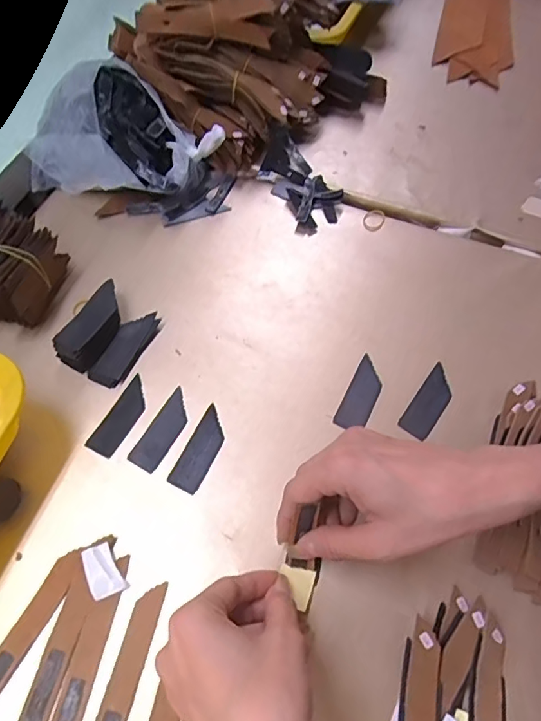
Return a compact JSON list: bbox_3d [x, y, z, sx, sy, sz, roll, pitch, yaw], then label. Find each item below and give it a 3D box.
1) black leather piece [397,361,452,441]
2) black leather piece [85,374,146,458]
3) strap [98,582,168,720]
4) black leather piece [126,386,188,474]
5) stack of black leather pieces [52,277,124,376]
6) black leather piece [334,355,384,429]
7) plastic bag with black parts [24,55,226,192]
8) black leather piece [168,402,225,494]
[{"bbox_3d":[0.123,0.031,0.375,0.023,0.004,0.062,36,69,10],"label":"black leather piece"},{"bbox_3d":[-0.113,0.042,0.372,0.023,0.004,0.063,25,64,12],"label":"black leather piece"},{"bbox_3d":[-0.088,0.197,0.285,0.016,0.005,0.122,12,62,5],"label":"strap"},{"bbox_3d":[-0.079,0.051,0.365,0.024,0.004,0.063,27,64,13],"label":"black leather piece"},{"bbox_3d":[-0.142,-0.029,0.396,0.030,0.024,0.074,22,63,11],"label":"stack of black leather pieces"},{"bbox_3d":[0.072,0.026,0.381,0.023,0.004,0.064,25,64,12],"label":"black leather piece"},{"bbox_3d":[-0.138,-0.214,0.458,0.185,0.093,0.091,11,62,5],"label":"plastic bag with black parts"},{"bbox_3d":[-0.051,0.064,0.359,0.023,0.004,0.063,23,64,11],"label":"black leather piece"}]

